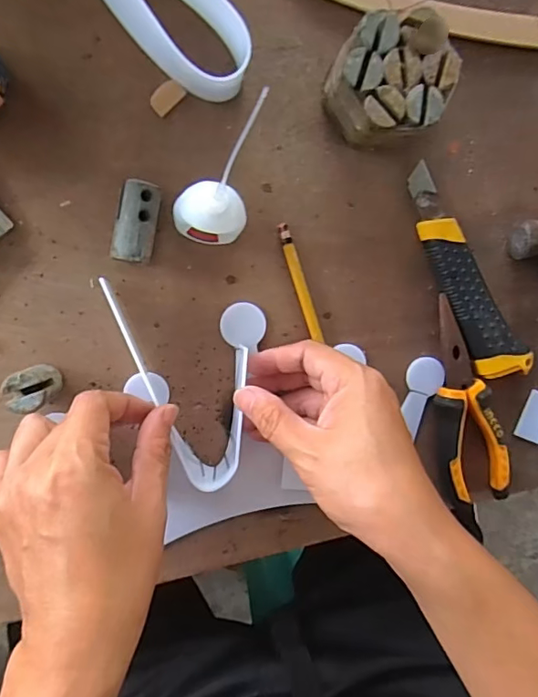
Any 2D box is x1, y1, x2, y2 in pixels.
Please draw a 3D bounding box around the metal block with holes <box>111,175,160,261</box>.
[{"bbox_3d":[-0.085,-0.080,0.336,0.024,0.024,0.050,12,96,-11],"label":"metal block with holes"}]

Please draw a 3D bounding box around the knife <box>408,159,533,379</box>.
[{"bbox_3d":[0.140,-0.052,0.381,0.035,0.018,0.162,-28,102,-5],"label":"knife"}]

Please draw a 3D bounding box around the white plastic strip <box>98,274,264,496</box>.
[{"bbox_3d":[-0.058,0.025,0.346,0.108,0.039,0.124,3,94,-8],"label":"white plastic strip"}]

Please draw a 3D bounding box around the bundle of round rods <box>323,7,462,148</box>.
[{"bbox_3d":[0.077,-0.171,0.339,0.071,0.052,0.072,-1,98,-10],"label":"bundle of round rods"}]

